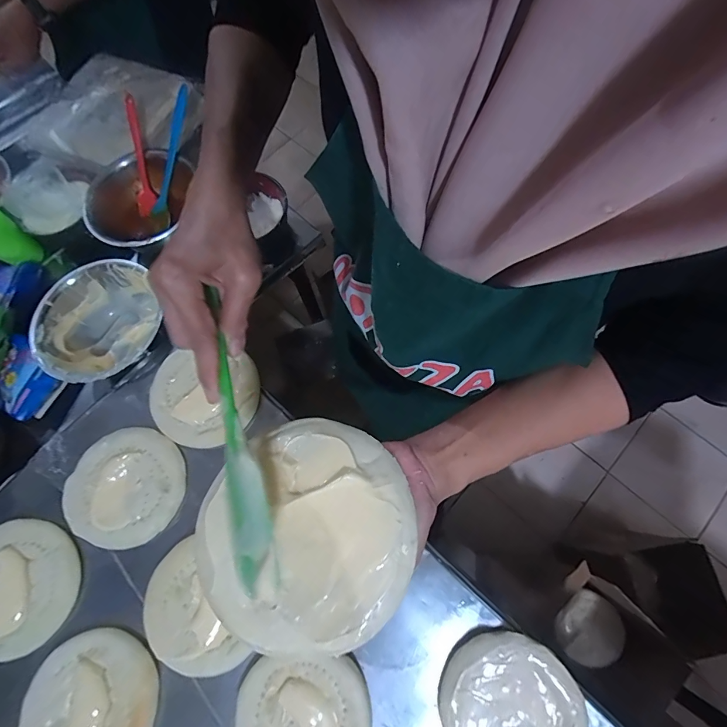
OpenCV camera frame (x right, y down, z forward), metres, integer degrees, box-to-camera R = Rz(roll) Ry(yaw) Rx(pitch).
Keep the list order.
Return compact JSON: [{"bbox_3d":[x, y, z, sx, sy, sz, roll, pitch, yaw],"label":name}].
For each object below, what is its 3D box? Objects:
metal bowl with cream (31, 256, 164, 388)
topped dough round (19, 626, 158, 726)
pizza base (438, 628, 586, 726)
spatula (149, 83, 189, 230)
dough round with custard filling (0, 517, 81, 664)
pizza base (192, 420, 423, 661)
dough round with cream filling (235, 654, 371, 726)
[{"bbox_3d":[-0.395,-0.052,0.591,0.171,0.094,0.189,-28,74,-7],"label":"metal bowl with cream"},{"bbox_3d":[-0.309,0.383,0.423,0.140,0.009,0.133,9,73,4],"label":"topped dough round"},{"bbox_3d":[0.158,0.377,0.403,0.142,0.013,0.146,0,73,1],"label":"pizza base"},{"bbox_3d":[-0.332,-0.349,0.647,0.038,0.023,0.227,23,105,8],"label":"spatula"},{"bbox_3d":[-0.427,0.271,0.458,0.141,0.022,0.145,0,73,1],"label":"dough round with custard filling"},{"bbox_3d":[-0.039,0.112,0.254,0.141,0.016,0.142,0,73,1],"label":"pizza base"},{"bbox_3d":[-0.066,0.400,0.412,0.142,0.009,0.131,0,73,1],"label":"dough round with cream filling"}]

